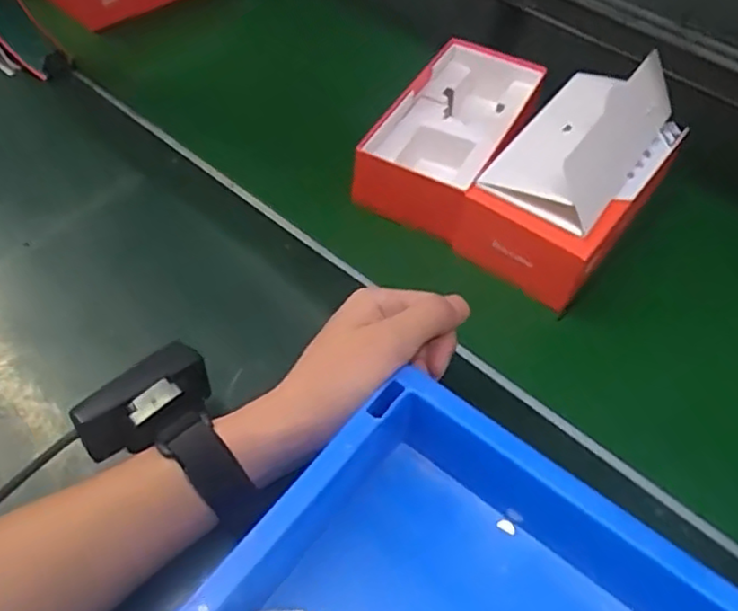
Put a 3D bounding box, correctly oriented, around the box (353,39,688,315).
[{"bbox_3d":[0.112,-0.129,0.498,0.201,0.099,0.188,30,54,18],"label":"box"}]

